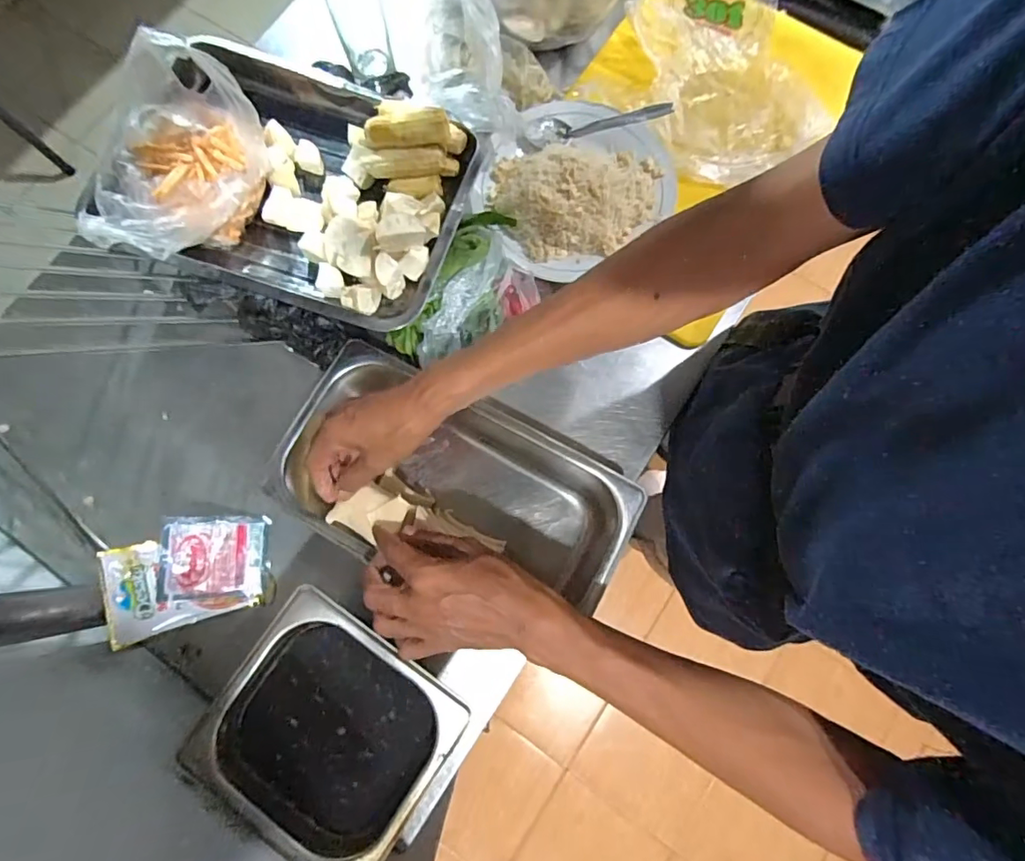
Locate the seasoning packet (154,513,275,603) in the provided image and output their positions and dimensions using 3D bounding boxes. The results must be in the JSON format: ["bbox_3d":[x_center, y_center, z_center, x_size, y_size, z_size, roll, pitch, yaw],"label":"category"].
[{"bbox_3d":[-0.284,0.120,0.490,0.087,0.004,0.075,6,69,-32],"label":"seasoning packet"}]

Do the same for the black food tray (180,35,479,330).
[{"bbox_3d":[-0.206,-0.248,0.513,0.306,0.049,0.259,15,78,4],"label":"black food tray"}]

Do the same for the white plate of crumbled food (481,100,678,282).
[{"bbox_3d":[0.075,-0.286,0.553,0.231,0.032,0.182,-35,79,-7],"label":"white plate of crumbled food"}]

